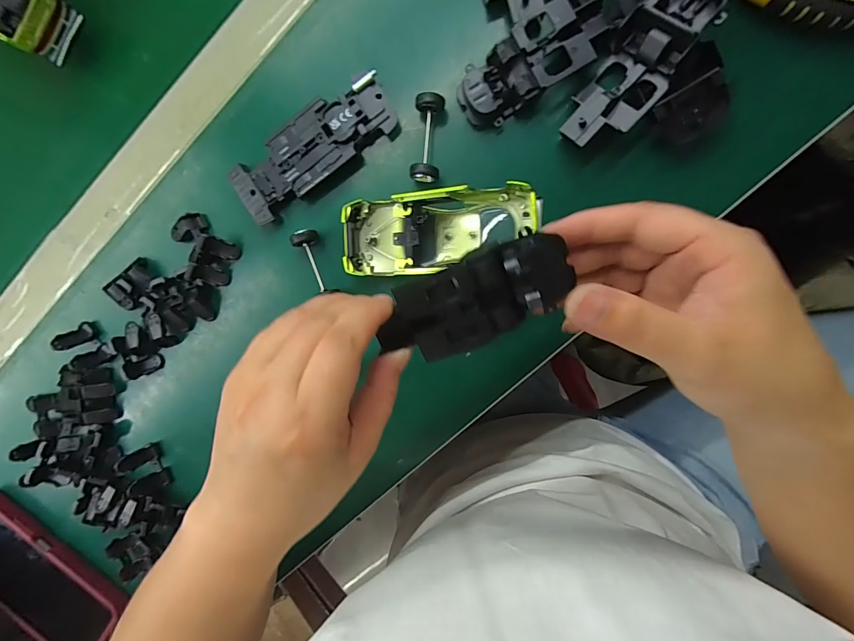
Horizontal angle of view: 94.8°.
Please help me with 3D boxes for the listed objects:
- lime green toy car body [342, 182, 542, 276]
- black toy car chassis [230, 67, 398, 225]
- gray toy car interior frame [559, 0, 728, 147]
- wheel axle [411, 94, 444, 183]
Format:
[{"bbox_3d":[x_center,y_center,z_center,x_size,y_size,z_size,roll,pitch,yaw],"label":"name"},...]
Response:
[{"bbox_3d":[0.007,-0.059,0.265,0.131,0.037,0.050,-1,96,8],"label":"lime green toy car body"},{"bbox_3d":[-0.080,-0.121,0.280,0.124,0.016,0.044,-33,91,10],"label":"black toy car chassis"},{"bbox_3d":[0.126,-0.152,0.237,0.042,0.025,0.100,40,112,4],"label":"gray toy car interior frame"},{"bbox_3d":[0.001,-0.122,0.270,0.018,0.023,0.056,5,97,7],"label":"wheel axle"}]

